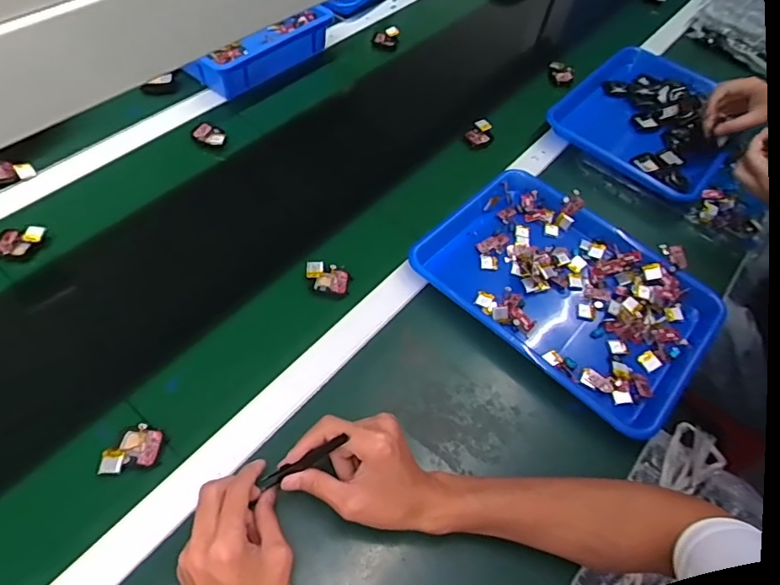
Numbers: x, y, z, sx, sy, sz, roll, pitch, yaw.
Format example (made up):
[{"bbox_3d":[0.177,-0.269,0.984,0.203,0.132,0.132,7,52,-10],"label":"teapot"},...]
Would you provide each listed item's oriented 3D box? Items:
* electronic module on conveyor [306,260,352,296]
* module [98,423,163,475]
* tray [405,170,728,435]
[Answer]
[{"bbox_3d":[-0.075,-0.018,0.619,0.056,0.006,0.037,13,71,6],"label":"electronic module on conveyor"},{"bbox_3d":[-0.244,0.147,0.486,0.055,0.009,0.039,-14,54,-15],"label":"module"},{"bbox_3d":[0.213,-0.007,0.633,0.331,0.045,0.242,36,57,21],"label":"tray"}]

